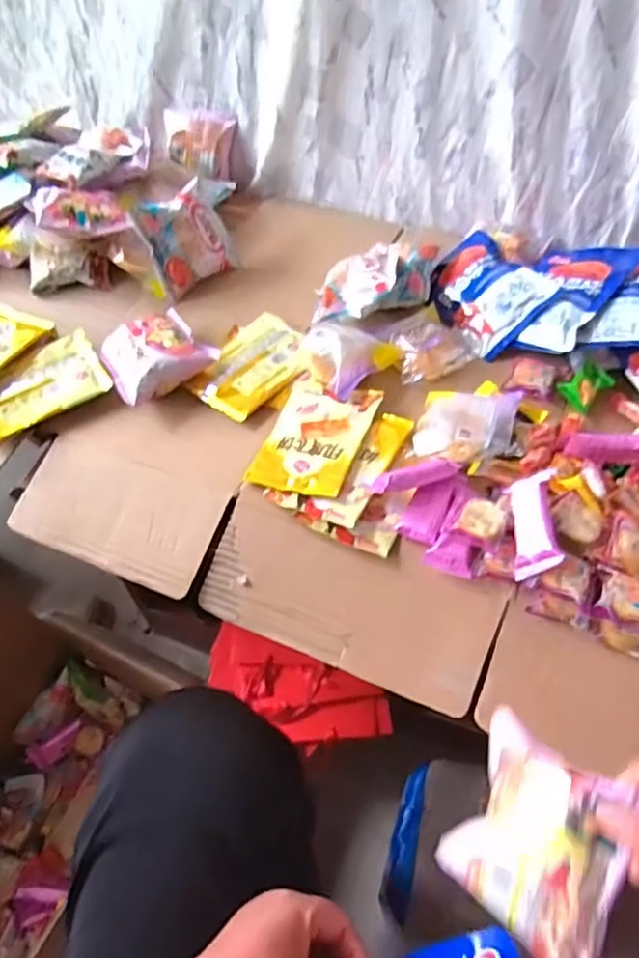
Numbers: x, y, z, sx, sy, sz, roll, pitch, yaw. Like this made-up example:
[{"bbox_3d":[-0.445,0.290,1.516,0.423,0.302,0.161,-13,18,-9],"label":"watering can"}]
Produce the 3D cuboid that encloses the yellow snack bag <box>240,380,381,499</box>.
[{"bbox_3d":[-0.004,-0.046,0.659,0.101,0.012,0.144,17,55,13],"label":"yellow snack bag"}]

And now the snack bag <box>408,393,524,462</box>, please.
[{"bbox_3d":[0.154,-0.059,0.653,0.094,0.024,0.105,15,55,12],"label":"snack bag"}]

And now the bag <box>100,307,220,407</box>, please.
[{"bbox_3d":[-0.194,-0.146,0.718,0.116,0.044,0.105,-32,59,-21],"label":"bag"}]

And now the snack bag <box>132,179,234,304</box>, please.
[{"bbox_3d":[-0.167,-0.318,0.814,0.046,0.119,0.130,14,43,45],"label":"snack bag"}]

